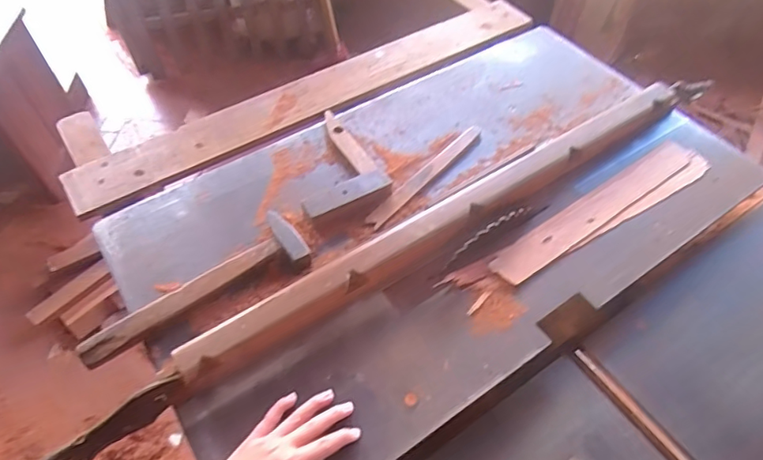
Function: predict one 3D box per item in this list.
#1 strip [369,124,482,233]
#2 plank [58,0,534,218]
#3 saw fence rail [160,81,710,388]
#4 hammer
[{"bbox_3d":[0.070,-0.084,0.779,0.026,0.009,0.254,35,61,23],"label":"strip"},{"bbox_3d":[-0.088,-0.246,0.908,0.875,0.024,0.112,-29,59,-19],"label":"plank"},{"bbox_3d":[0.129,-0.031,0.720,0.864,0.044,0.053,-29,58,-21],"label":"saw fence rail"},{"bbox_3d":[-0.235,0.067,0.656,0.284,0.035,0.091,-28,58,-18],"label":"hammer"}]

